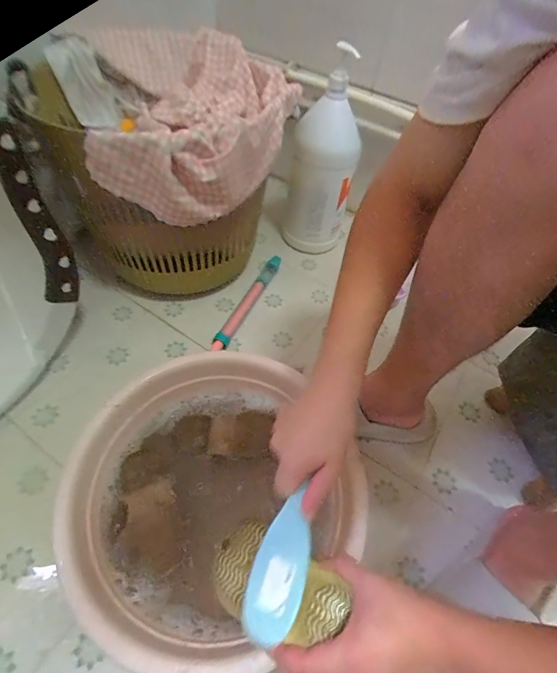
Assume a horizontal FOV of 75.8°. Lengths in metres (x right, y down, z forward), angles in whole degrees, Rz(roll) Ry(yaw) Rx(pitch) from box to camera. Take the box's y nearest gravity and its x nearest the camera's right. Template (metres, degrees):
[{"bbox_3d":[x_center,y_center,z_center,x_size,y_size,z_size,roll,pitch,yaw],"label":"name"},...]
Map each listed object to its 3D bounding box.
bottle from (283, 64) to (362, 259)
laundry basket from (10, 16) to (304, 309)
[{"bbox_3d":[0.091,-0.343,0.778,0.137,0.334,0.117,7,54,0],"label":"bottle"},{"bbox_3d":[-0.206,-0.291,0.692,0.402,0.365,0.373,-5,55,-9],"label":"laundry basket"}]

